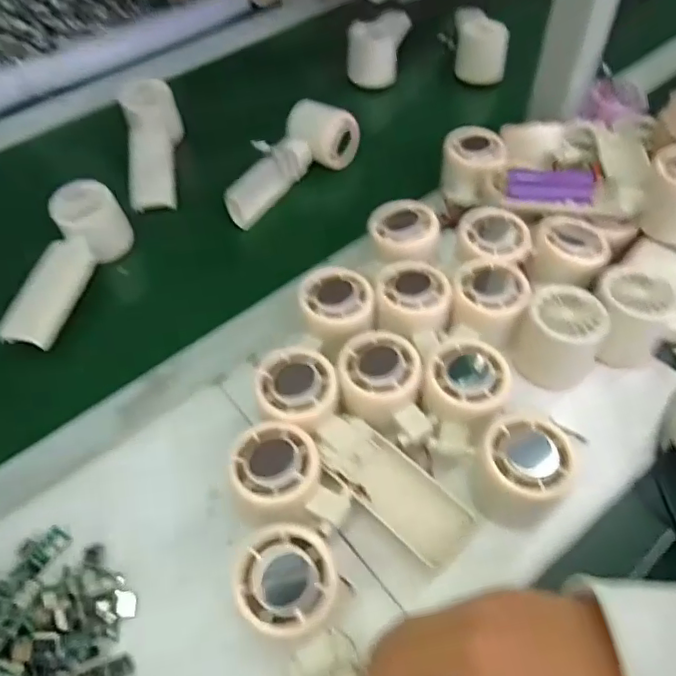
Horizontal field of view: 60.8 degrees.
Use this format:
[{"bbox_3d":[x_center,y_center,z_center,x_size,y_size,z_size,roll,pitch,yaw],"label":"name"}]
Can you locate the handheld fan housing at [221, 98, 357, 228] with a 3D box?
[{"bbox_3d":[-0.044,-0.175,0.584,0.065,0.060,0.153,23,58,19],"label":"handheld fan housing"}]

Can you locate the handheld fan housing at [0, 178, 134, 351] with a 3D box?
[{"bbox_3d":[-0.244,-0.064,0.506,0.051,0.056,0.162,11,55,11],"label":"handheld fan housing"}]

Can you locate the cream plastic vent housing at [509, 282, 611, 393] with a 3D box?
[{"bbox_3d":[0.160,0.002,0.427,0.057,0.058,0.059,-1,53,2],"label":"cream plastic vent housing"}]

